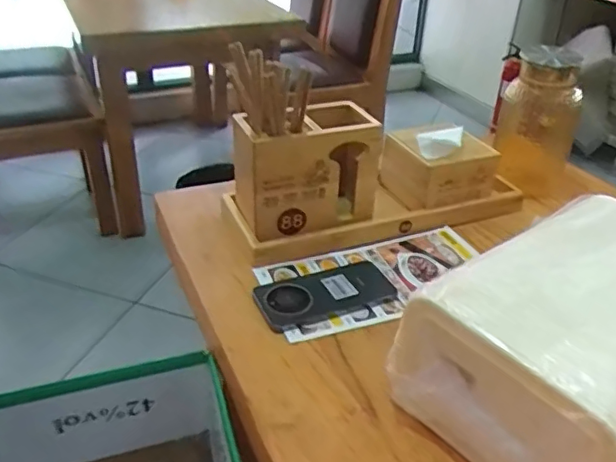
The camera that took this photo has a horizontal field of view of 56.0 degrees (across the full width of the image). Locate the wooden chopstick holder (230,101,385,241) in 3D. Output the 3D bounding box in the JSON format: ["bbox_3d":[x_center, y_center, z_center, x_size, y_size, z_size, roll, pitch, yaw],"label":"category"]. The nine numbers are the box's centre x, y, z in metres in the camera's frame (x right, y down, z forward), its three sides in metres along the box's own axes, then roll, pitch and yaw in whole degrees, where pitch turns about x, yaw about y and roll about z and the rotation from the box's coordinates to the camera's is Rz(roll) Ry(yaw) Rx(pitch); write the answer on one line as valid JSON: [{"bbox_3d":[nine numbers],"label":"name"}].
[{"bbox_3d":[0.000,-0.069,0.738,0.169,0.150,0.088,-9,35,-16],"label":"wooden chopstick holder"}]

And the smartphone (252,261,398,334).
[{"bbox_3d":[0.019,0.069,0.663,0.157,0.007,0.080,-14,37,-24],"label":"smartphone"}]

